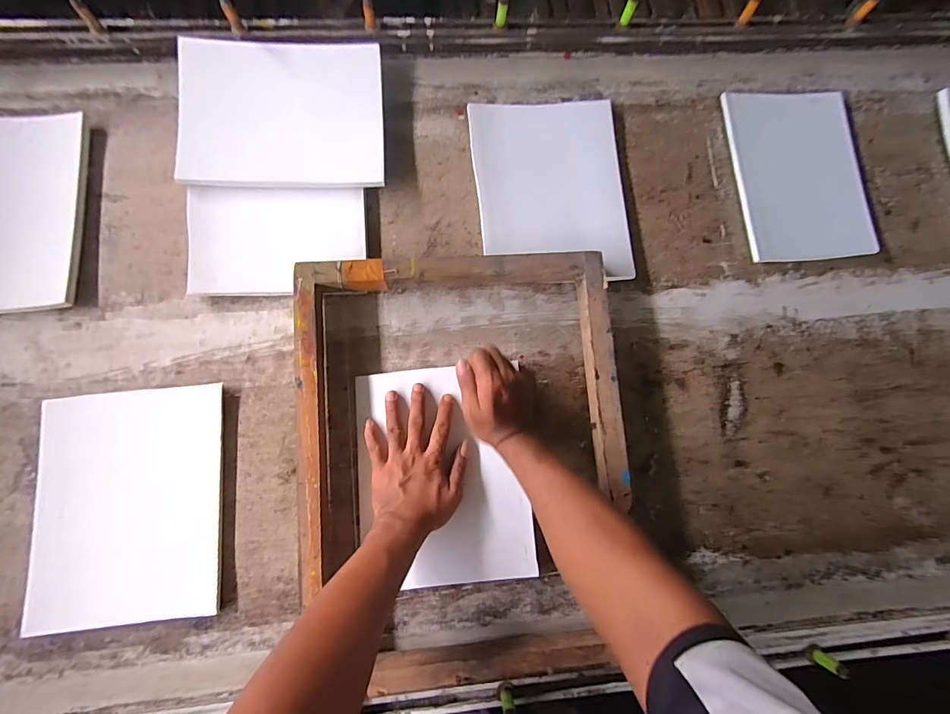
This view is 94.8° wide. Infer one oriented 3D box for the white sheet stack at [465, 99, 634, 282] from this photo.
[{"bbox_3d":[0.110,-0.242,0.634,0.210,0.018,0.263,-4,84,-5],"label":"white sheet stack"}]

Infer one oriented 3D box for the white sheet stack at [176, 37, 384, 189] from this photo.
[{"bbox_3d":[-0.266,-0.335,0.606,0.267,0.016,0.198,-2,90,-9],"label":"white sheet stack"}]

